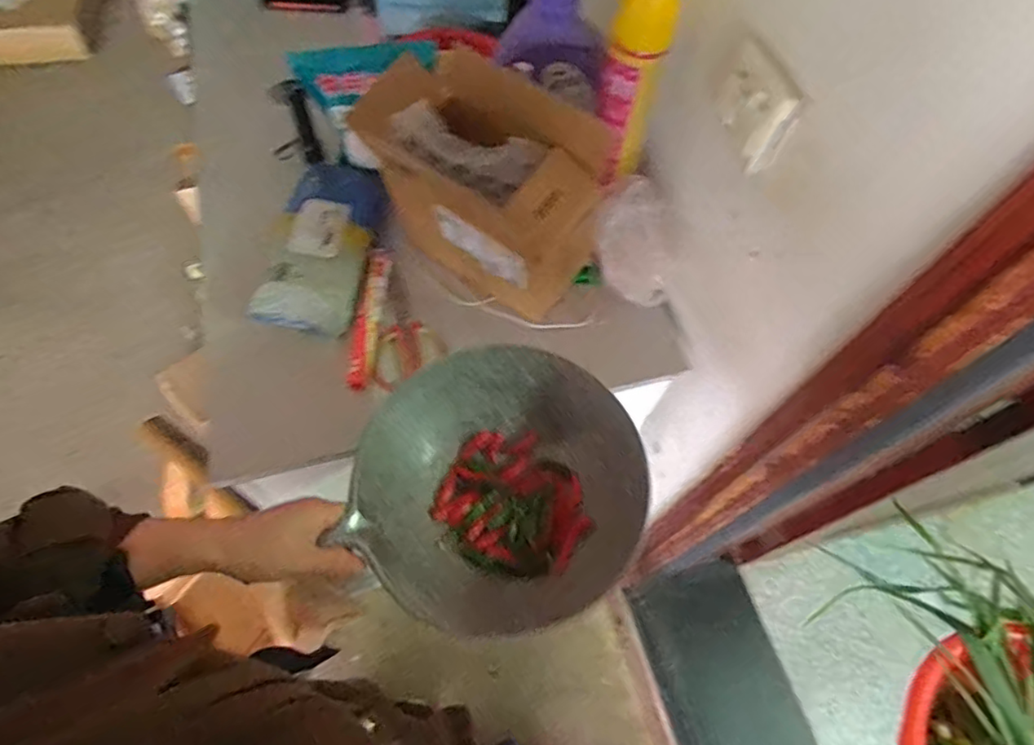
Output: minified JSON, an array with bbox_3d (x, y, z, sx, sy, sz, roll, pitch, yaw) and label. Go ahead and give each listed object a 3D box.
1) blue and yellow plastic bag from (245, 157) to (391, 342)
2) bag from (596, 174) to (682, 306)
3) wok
[{"bbox_3d":[-0.260,-0.186,0.791,0.133,0.056,0.269,4,64,0],"label":"blue and yellow plastic bag"},{"bbox_3d":[0.159,-0.167,0.757,0.114,0.119,0.104,35,68,14],"label":"bag"},{"bbox_3d":[-0.019,0.100,0.511,0.232,0.075,0.231,1,64,-1],"label":"wok"}]

